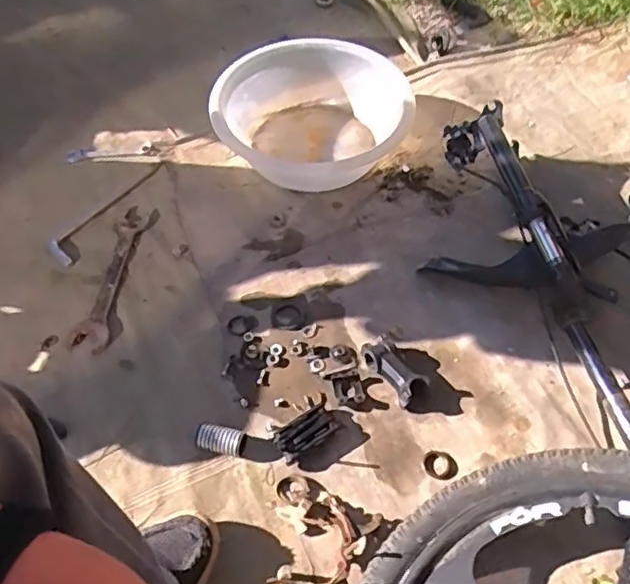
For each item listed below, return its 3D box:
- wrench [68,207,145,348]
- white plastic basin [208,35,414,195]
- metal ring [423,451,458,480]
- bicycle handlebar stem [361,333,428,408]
[{"bbox_3d":[-0.321,-0.028,0.964,0.057,0.007,0.258,5,54,3],"label":"wrench"},{"bbox_3d":[-0.001,-0.321,1.100,0.334,0.119,0.284,7,55,5],"label":"white plastic basin"},{"bbox_3d":[0.160,0.221,0.784,0.043,0.004,0.035,14,55,10],"label":"metal ring"},{"bbox_3d":[0.108,0.106,0.846,0.047,0.040,0.100,-28,59,-19],"label":"bicycle handlebar stem"}]

